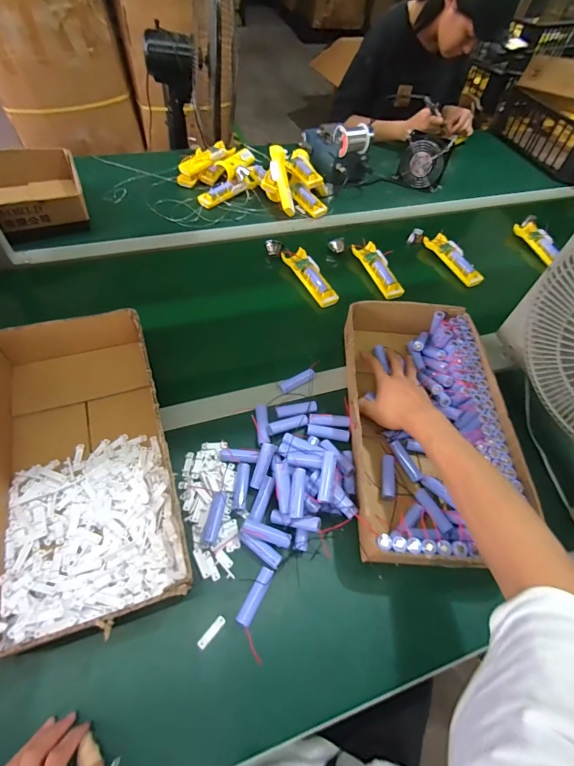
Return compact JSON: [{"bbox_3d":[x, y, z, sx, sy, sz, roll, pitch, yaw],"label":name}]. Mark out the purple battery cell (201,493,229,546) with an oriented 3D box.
[{"bbox_3d":[-0.096,0.179,0.501,0.021,0.015,0.066,15,57,4],"label":"purple battery cell"}]

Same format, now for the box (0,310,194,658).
[{"bbox_3d":[-0.276,0.094,0.502,0.219,0.079,0.422,-16,59,-13],"label":"box"}]

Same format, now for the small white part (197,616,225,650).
[{"bbox_3d":[-0.089,0.296,0.445,0.011,0.007,0.039,38,61,18],"label":"small white part"}]

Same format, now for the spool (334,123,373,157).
[{"bbox_3d":[0.169,-0.621,0.961,0.083,0.054,0.054,-19,61,-17],"label":"spool"}]

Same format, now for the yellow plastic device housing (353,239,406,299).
[{"bbox_3d":[0.199,-0.250,0.815,0.047,0.023,0.162,-16,60,-16],"label":"yellow plastic device housing"}]

